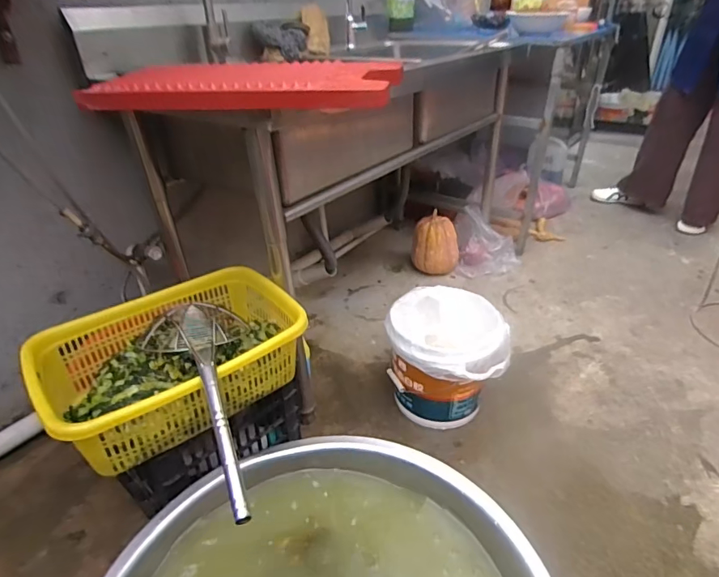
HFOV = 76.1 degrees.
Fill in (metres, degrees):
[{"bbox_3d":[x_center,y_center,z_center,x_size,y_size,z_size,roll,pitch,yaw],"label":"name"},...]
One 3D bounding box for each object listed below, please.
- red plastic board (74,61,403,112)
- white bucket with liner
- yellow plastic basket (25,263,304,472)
[{"bbox_3d":[-0.189,-0.346,0.776,0.499,0.045,0.204,6,31,10],"label":"red plastic board"},{"bbox_3d":[0.218,0.180,1.140,0.267,0.265,0.245,-2,33,2],"label":"white bucket with liner"},{"bbox_3d":[-0.332,0.119,0.841,0.430,0.146,0.298,-20,36,-30],"label":"yellow plastic basket"}]

